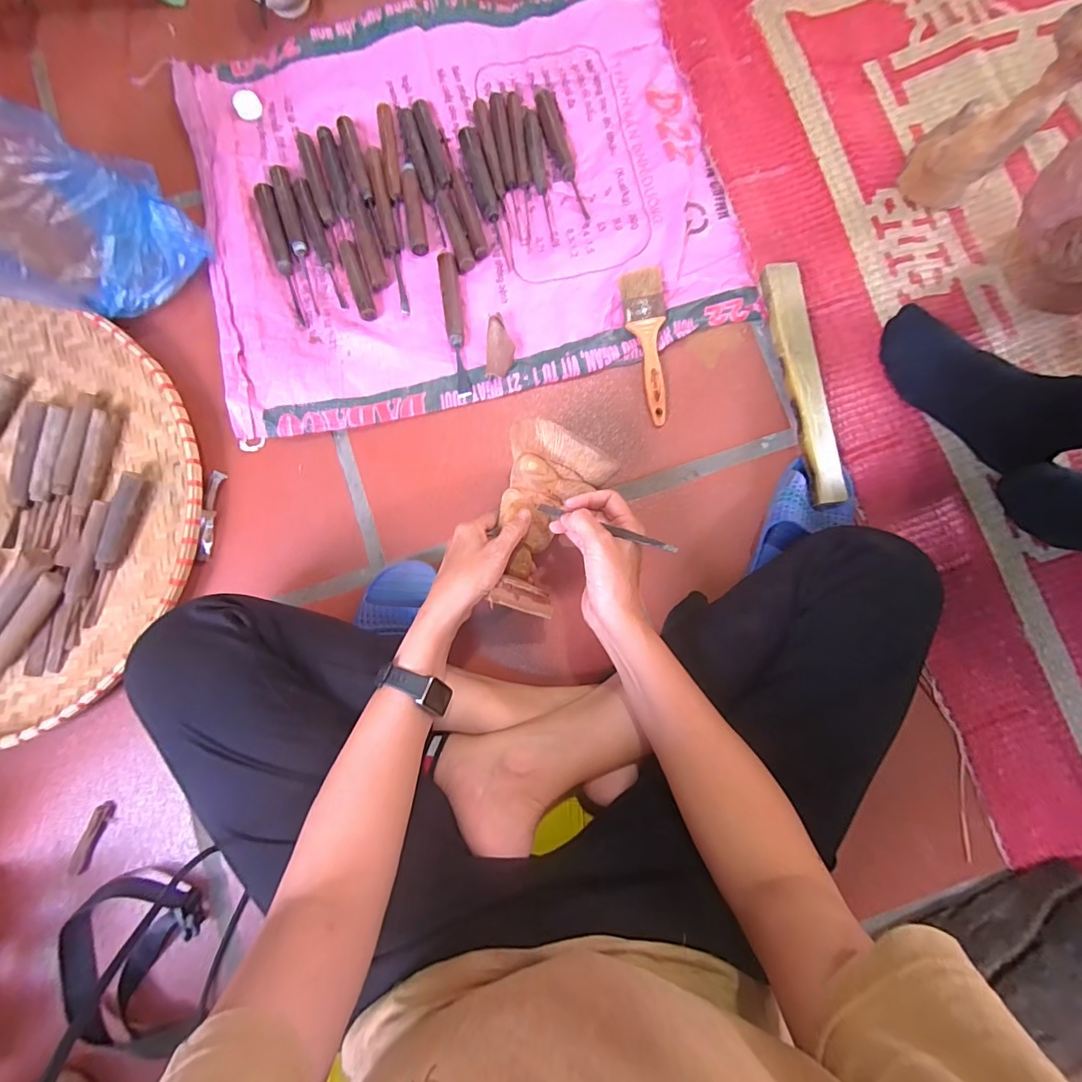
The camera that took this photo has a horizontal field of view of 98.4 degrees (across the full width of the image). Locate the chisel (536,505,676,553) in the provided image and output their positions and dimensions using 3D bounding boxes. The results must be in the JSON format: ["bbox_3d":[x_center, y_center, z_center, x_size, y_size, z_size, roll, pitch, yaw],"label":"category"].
[{"bbox_3d":[0.058,-0.013,0.426,0.139,0.014,0.010,19,83,30],"label":"chisel"}]

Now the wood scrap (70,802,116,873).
[{"bbox_3d":[-0.471,0.312,0.491,0.019,0.007,0.072,19,84,2],"label":"wood scrap"}]

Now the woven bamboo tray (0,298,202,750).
[{"bbox_3d":[-0.628,-0.034,0.510,0.480,0.030,0.470,17,84,2],"label":"woven bamboo tray"}]

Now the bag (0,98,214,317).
[{"bbox_3d":[-0.510,-0.336,0.430,0.232,0.259,0.150,-15,84,-2],"label":"bag"}]

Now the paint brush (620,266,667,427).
[{"bbox_3d":[0.129,-0.226,0.542,0.048,0.022,0.177,-8,84,-1],"label":"paint brush"}]

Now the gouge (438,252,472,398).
[{"bbox_3d":[-0.100,-0.255,0.547,0.021,0.015,0.168,-8,84,-1],"label":"gouge"}]

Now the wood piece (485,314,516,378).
[{"bbox_3d":[-0.047,-0.227,0.546,0.032,0.014,0.071,2,83,0],"label":"wood piece"}]

